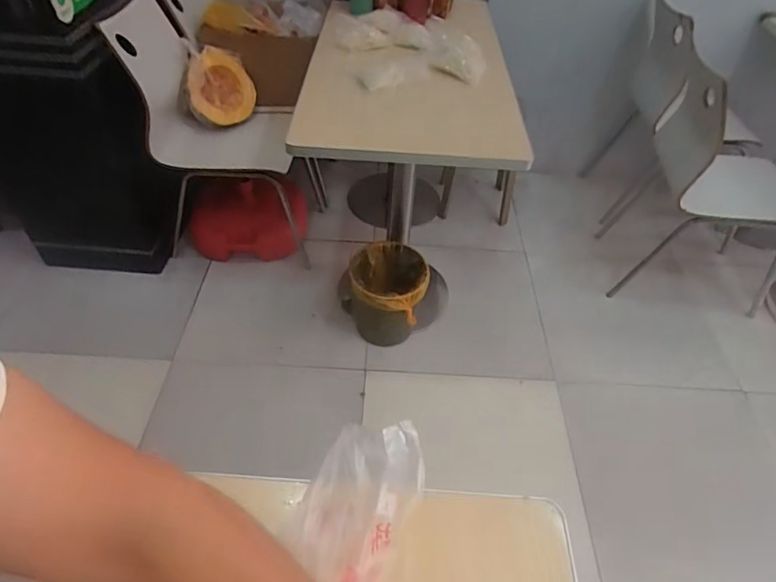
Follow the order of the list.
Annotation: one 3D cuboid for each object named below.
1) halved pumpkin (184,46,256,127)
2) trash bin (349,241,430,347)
[{"bbox_3d":[-0.559,-0.680,1.690,0.216,0.215,0.119,-6,47,-10],"label":"halved pumpkin"},{"bbox_3d":[-0.013,0.018,1.611,0.226,0.288,0.283,-4,47,-8],"label":"trash bin"}]

